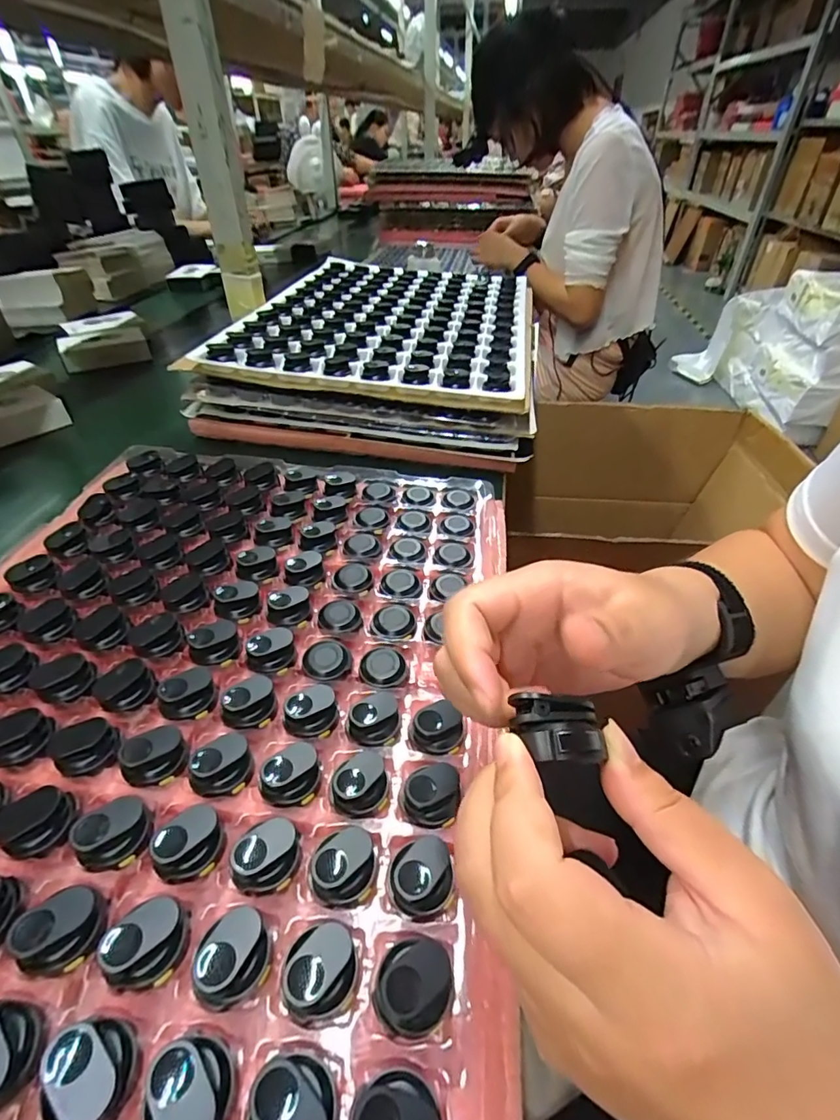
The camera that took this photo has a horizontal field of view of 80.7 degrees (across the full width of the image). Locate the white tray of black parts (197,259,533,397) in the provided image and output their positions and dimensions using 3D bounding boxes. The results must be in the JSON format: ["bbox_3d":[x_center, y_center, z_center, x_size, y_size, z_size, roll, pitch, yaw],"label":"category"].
[{"bbox_3d":[-0.034,-0.346,0.688,0.363,0.029,0.482,6,41,6],"label":"white tray of black parts"}]

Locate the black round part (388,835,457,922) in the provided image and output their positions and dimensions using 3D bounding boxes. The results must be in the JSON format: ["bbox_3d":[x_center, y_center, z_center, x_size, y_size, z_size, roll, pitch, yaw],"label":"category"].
[{"bbox_3d":[0.002,0.137,0.216,0.026,0.013,0.031,24,45,25],"label":"black round part"}]

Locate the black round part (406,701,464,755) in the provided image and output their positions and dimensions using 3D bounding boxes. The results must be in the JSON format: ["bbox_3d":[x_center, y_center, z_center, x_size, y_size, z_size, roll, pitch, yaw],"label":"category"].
[{"bbox_3d":[0.009,0.094,0.273,0.029,0.014,0.023,-25,46,-27],"label":"black round part"}]

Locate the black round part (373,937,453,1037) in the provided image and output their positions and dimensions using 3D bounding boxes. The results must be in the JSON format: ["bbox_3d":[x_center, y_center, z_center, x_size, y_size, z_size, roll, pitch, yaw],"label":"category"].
[{"bbox_3d":[-0.003,0.163,0.191,0.029,0.013,0.027,1,40,0],"label":"black round part"}]

